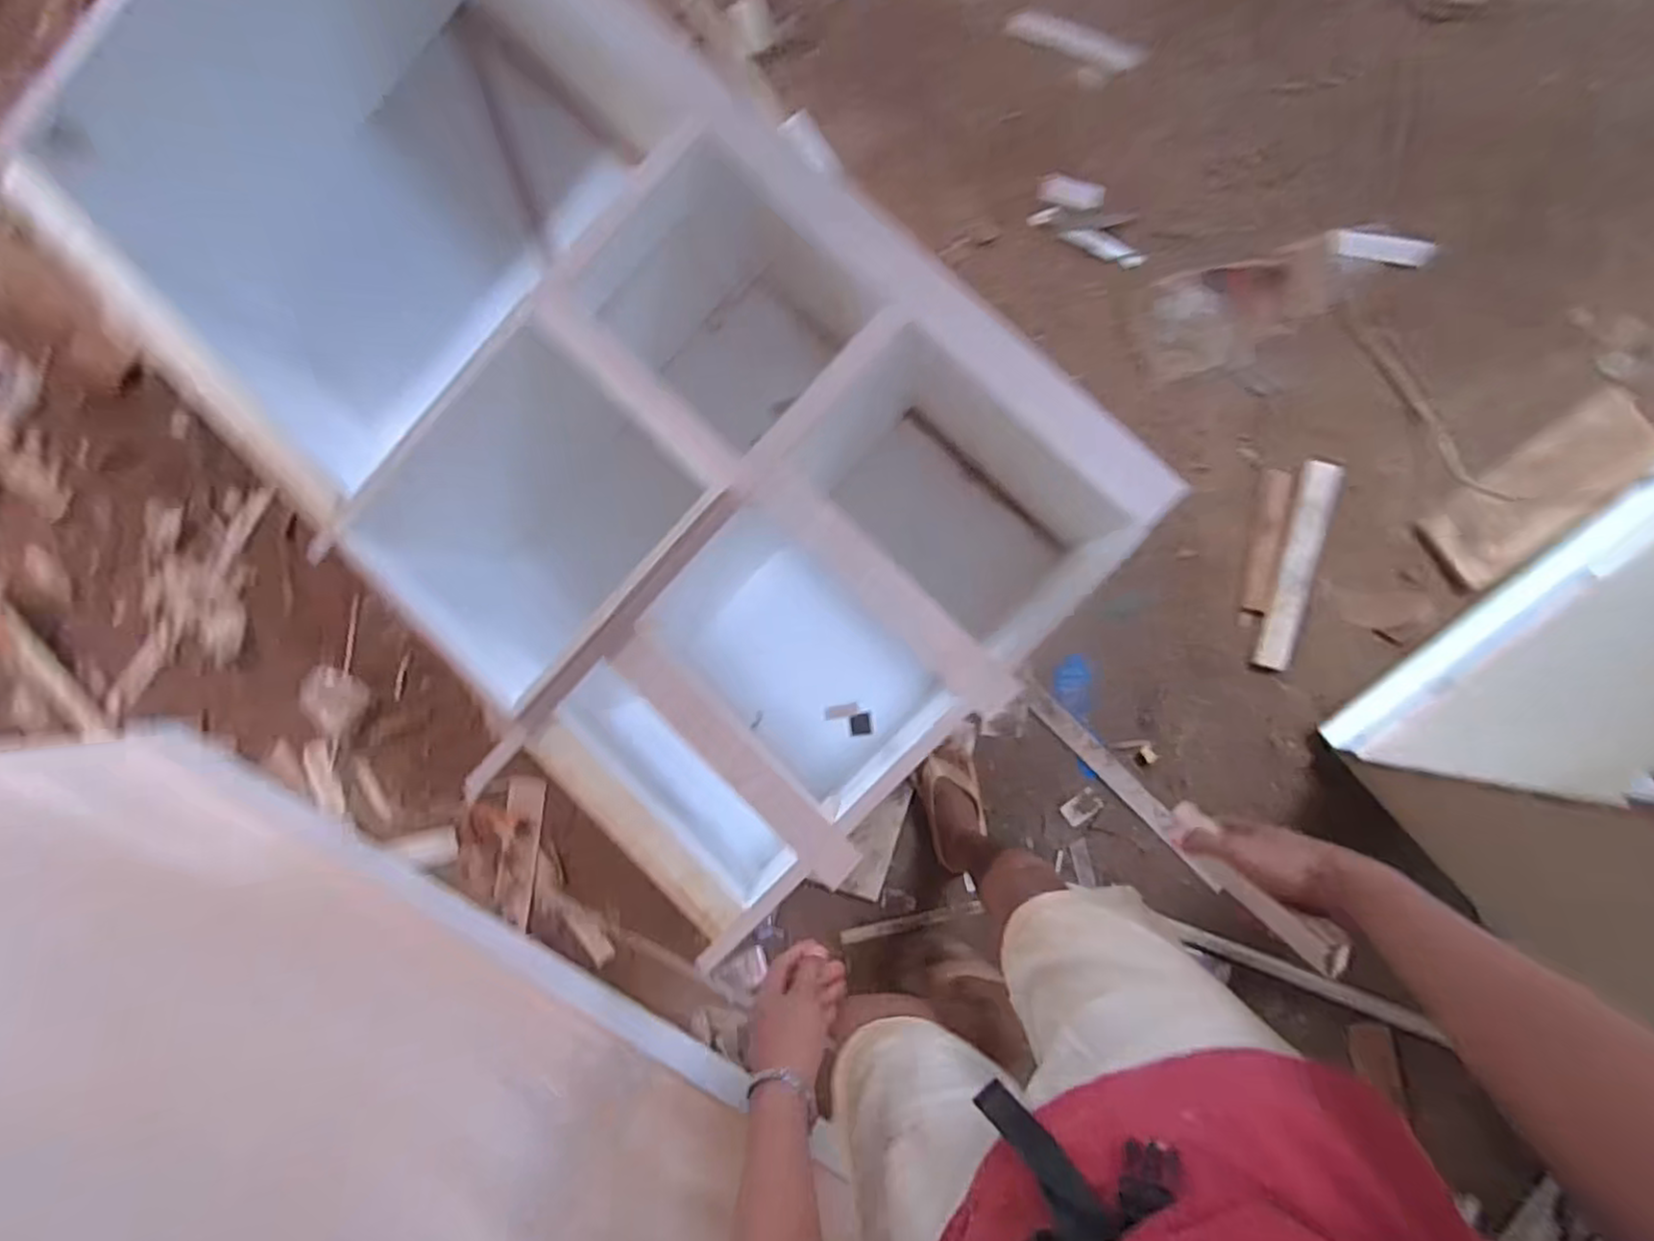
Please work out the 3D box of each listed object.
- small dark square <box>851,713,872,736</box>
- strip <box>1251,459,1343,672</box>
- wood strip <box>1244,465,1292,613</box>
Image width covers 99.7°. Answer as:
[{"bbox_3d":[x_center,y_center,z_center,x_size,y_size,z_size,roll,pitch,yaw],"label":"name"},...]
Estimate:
[{"bbox_3d":[0.062,0.190,1.279,0.036,0.005,0.039,-7,87,7],"label":"small dark square"},{"bbox_3d":[0.834,-0.097,1.230,0.067,0.018,0.371,14,89,7],"label":"strip"},{"bbox_3d":[0.787,-0.143,1.244,0.055,0.010,0.249,7,94,5],"label":"wood strip"}]

